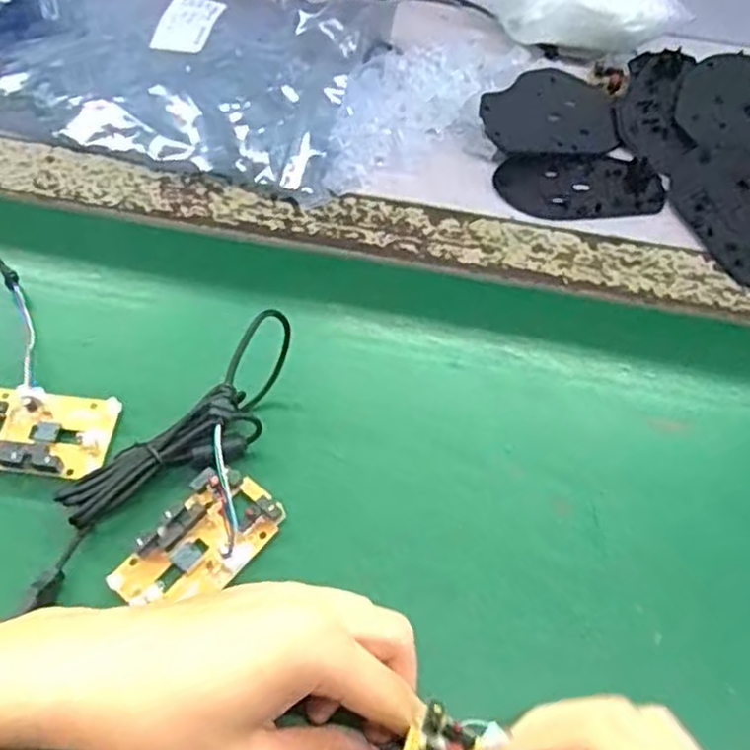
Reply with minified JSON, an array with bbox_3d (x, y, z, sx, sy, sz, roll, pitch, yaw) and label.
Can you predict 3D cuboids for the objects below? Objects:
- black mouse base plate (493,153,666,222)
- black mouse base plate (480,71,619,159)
[{"bbox_3d":[0.136,-0.123,0.483,0.107,0.011,0.054,-5,58,-5],"label":"black mouse base plate"},{"bbox_3d":[0.121,-0.182,0.512,0.105,0.008,0.071,-7,68,-21],"label":"black mouse base plate"}]

